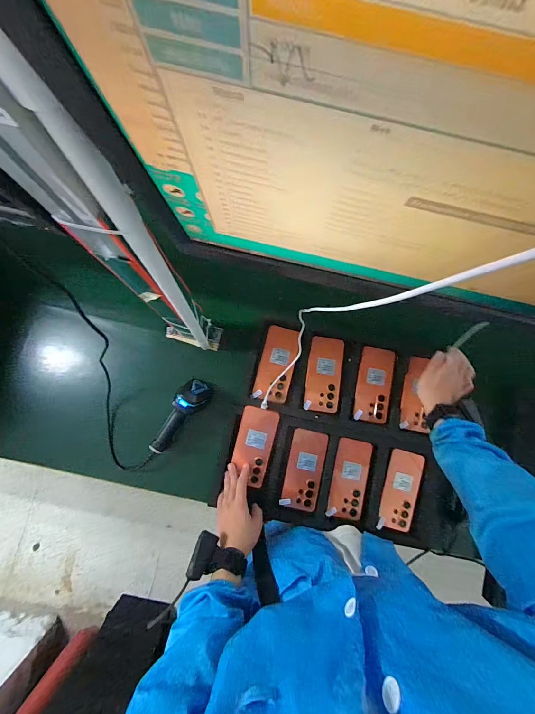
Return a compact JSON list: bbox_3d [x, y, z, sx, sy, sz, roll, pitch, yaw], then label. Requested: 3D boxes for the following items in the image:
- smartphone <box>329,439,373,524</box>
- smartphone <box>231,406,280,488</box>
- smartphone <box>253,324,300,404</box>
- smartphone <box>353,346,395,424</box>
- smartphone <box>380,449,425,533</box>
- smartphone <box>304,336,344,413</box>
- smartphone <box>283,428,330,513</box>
[{"bbox_3d":[0.186,0.271,0.666,0.078,0.014,0.165,11,82,-2],"label":"smartphone"},{"bbox_3d":[-0.030,0.196,0.663,0.081,0.009,0.166,14,86,2],"label":"smartphone"},{"bbox_3d":[0.024,0.014,0.692,0.080,0.016,0.174,14,76,0],"label":"smartphone"},{"bbox_3d":[0.250,0.065,0.697,0.078,0.008,0.170,10,82,-2],"label":"smartphone"},{"bbox_3d":[0.297,0.294,0.662,0.074,0.014,0.164,15,82,-1],"label":"smartphone"},{"bbox_3d":[0.134,0.040,0.692,0.080,0.010,0.168,7,82,-2],"label":"smartphone"},{"bbox_3d":[0.084,0.249,0.663,0.081,0.005,0.167,11,82,-4],"label":"smartphone"}]

